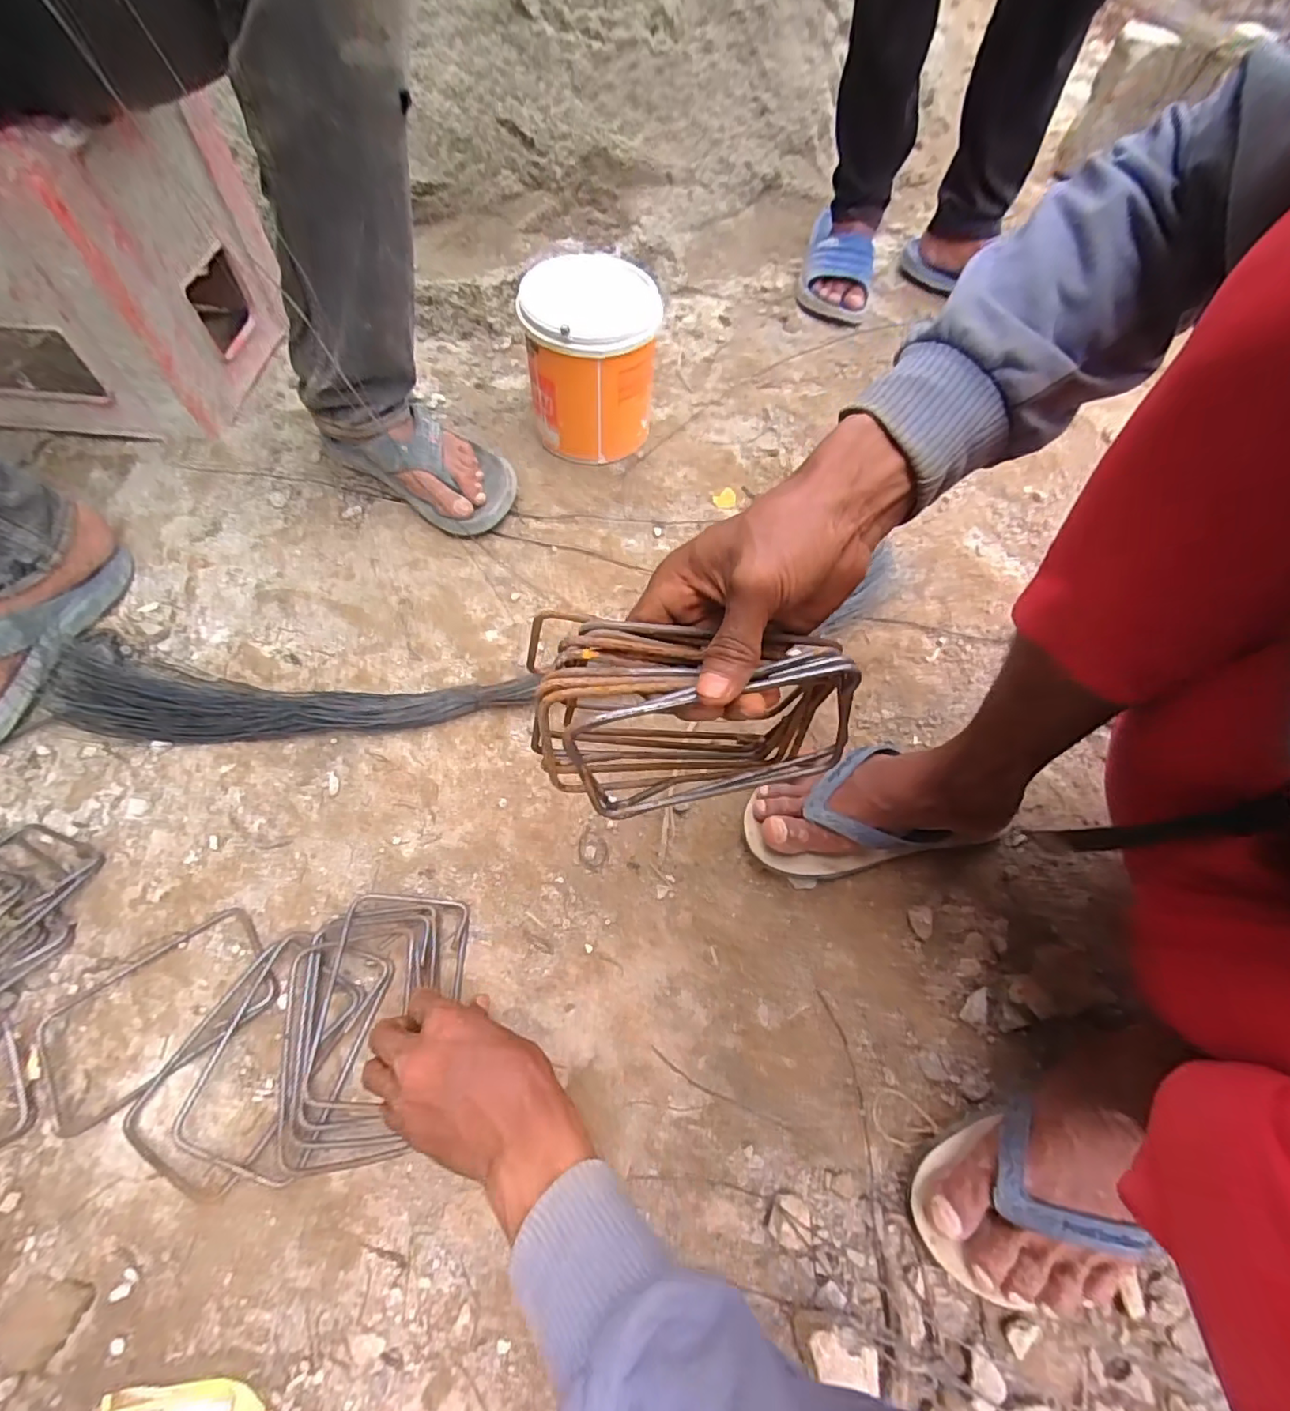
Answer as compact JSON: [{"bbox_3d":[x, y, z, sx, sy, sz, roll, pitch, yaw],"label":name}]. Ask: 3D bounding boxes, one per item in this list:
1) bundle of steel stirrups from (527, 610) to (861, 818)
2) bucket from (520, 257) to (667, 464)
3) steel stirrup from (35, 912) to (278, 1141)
[{"bbox_3d":[0.029,0.011,0.331,0.170,0.115,0.067,0,62,-3],"label":"bundle of steel stirrups"},{"bbox_3d":[-0.064,-0.415,0.726,0.150,0.182,0.142,-5,62,-5],"label":"bucket"},{"bbox_3d":[-0.369,0.232,0.450,0.161,0.012,0.093,-32,67,-18],"label":"steel stirrup"}]

